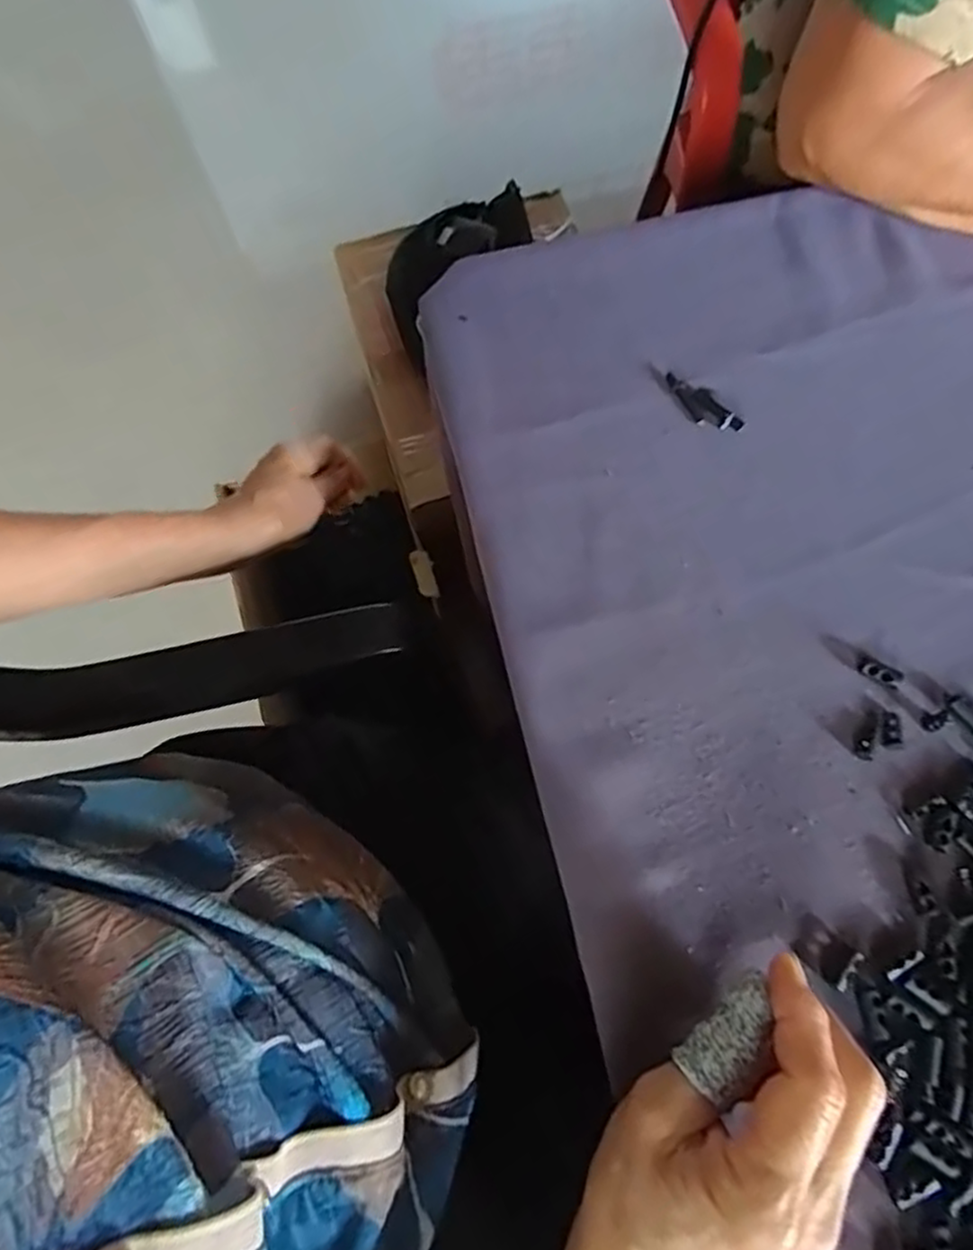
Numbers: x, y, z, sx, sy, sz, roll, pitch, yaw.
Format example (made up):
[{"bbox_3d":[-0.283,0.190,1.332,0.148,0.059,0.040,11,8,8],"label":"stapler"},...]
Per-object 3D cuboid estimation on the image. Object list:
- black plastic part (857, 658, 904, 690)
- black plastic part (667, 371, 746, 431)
[{"bbox_3d":[0.187,0.023,0.342,0.019,0.006,0.010,30,74,13],"label":"black plastic part"},{"bbox_3d":[0.118,-0.122,0.397,0.019,0.004,0.049,-31,71,-9],"label":"black plastic part"}]

